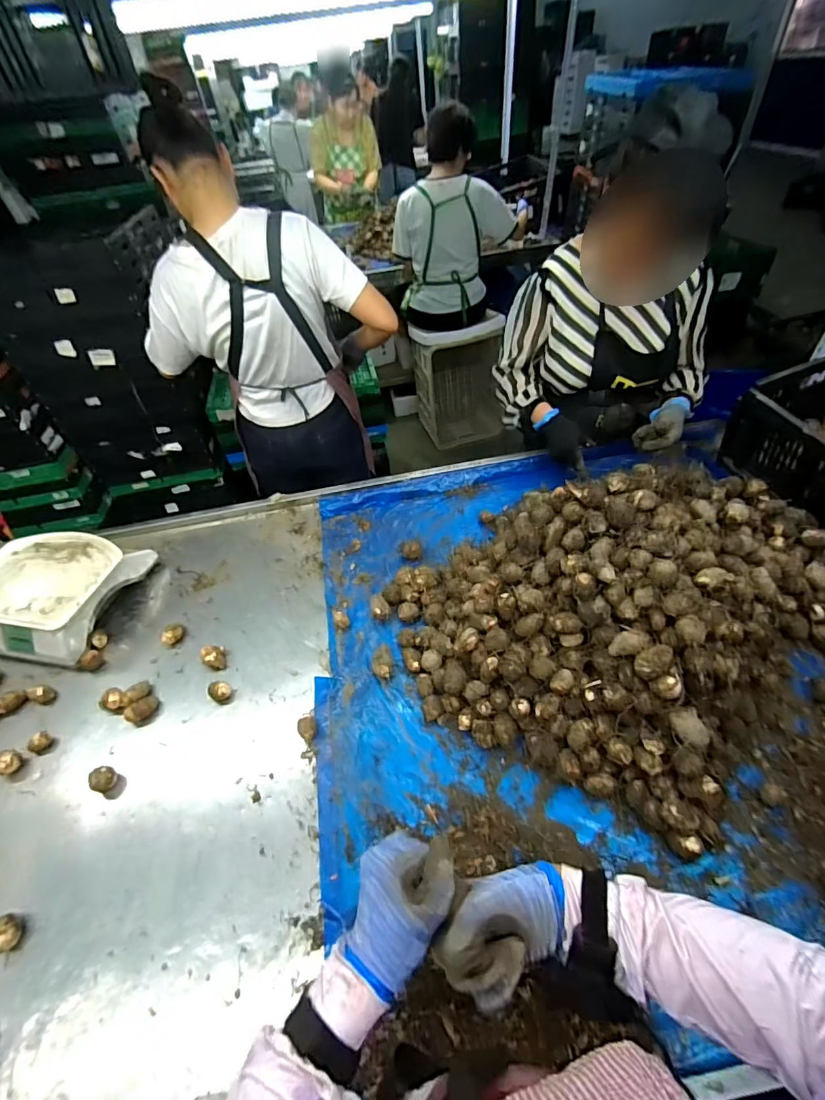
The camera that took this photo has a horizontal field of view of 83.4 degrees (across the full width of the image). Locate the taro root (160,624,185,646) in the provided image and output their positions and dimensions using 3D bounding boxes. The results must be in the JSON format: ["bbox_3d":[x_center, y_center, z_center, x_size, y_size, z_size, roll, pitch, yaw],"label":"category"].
[{"bbox_3d":[-0.491,0.171,0.944,0.043,0.028,0.045,24,54,26],"label":"taro root"}]

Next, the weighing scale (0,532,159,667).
[{"bbox_3d":[-0.737,0.080,0.956,0.274,0.108,0.276,3,47,10],"label":"weighing scale"}]

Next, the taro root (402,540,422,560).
[{"bbox_3d":[-0.001,-0.005,1.018,0.043,0.032,0.049,-7,46,0],"label":"taro root"}]

